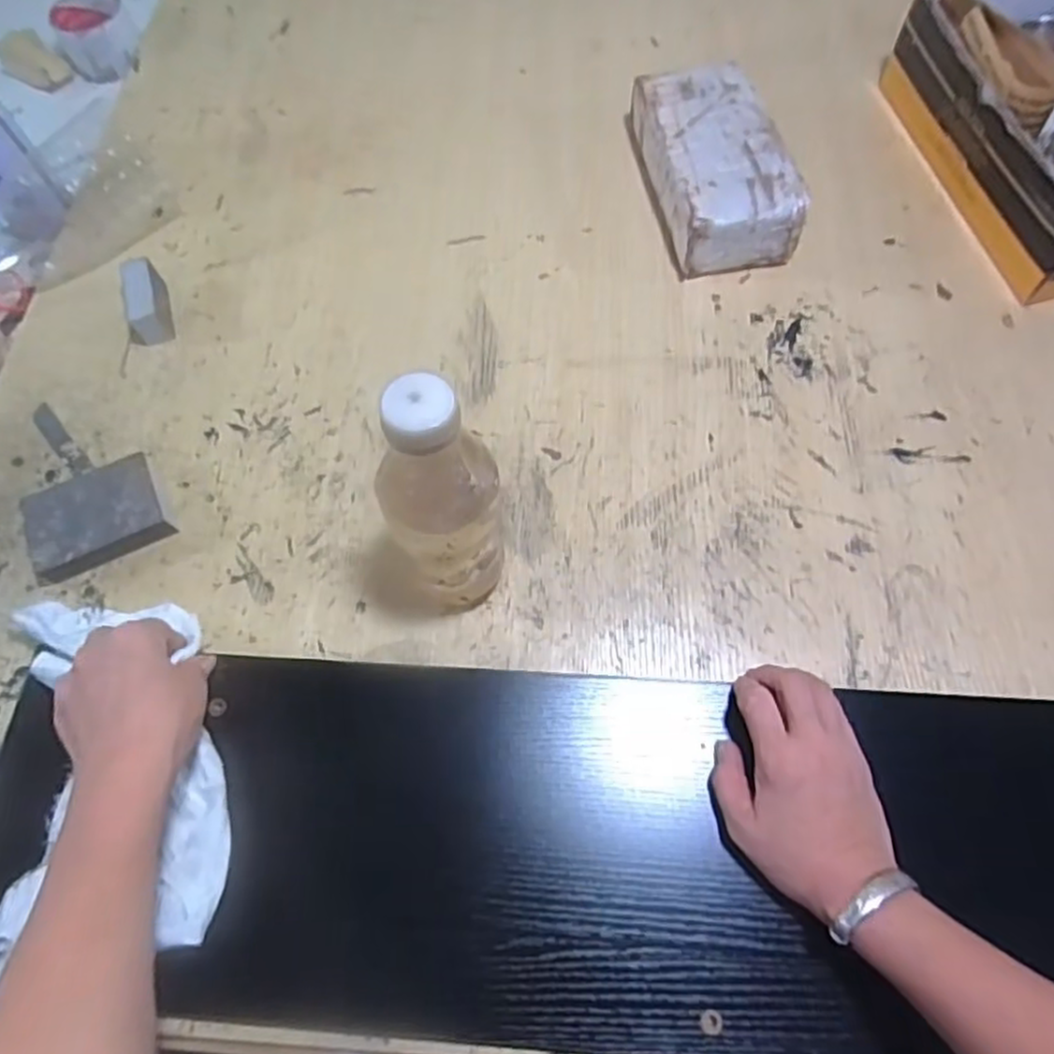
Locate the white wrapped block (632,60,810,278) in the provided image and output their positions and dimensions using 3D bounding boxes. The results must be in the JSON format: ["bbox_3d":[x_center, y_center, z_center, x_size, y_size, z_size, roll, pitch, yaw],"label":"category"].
[{"bbox_3d":[0.173,-0.340,0.668,0.114,0.068,0.213,-10,65,-3],"label":"white wrapped block"}]

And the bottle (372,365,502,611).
[{"bbox_3d":[-0.052,-0.007,0.446,0.073,0.216,0.066,-26,67,-8],"label":"bottle"}]

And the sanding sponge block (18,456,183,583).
[{"bbox_3d":[-0.333,-0.005,0.552,0.097,0.029,0.073,-23,67,-9],"label":"sanding sponge block"}]

